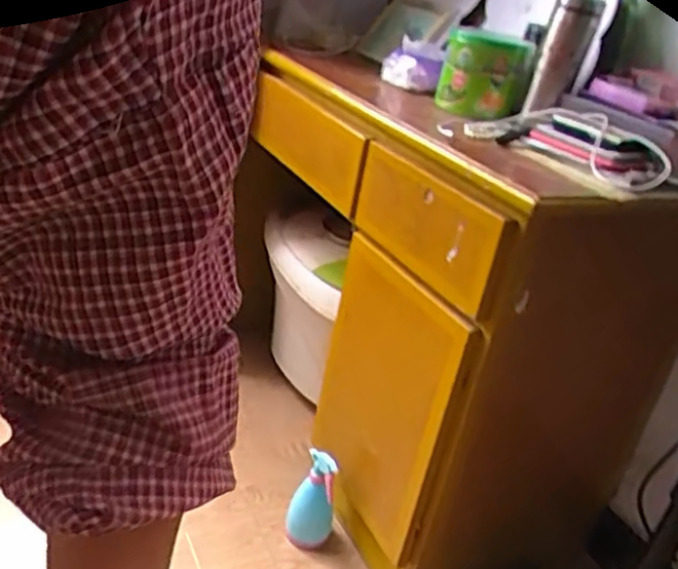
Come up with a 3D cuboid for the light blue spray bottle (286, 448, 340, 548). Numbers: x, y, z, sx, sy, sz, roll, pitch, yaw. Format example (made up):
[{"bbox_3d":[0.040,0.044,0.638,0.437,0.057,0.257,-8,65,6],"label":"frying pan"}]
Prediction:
[{"bbox_3d":[-0.045,0.367,1.204,0.082,0.182,0.069,10,26,-2],"label":"light blue spray bottle"}]

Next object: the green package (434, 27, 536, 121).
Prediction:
[{"bbox_3d":[0.238,-0.348,1.141,0.126,0.128,0.082,7,27,-6],"label":"green package"}]

